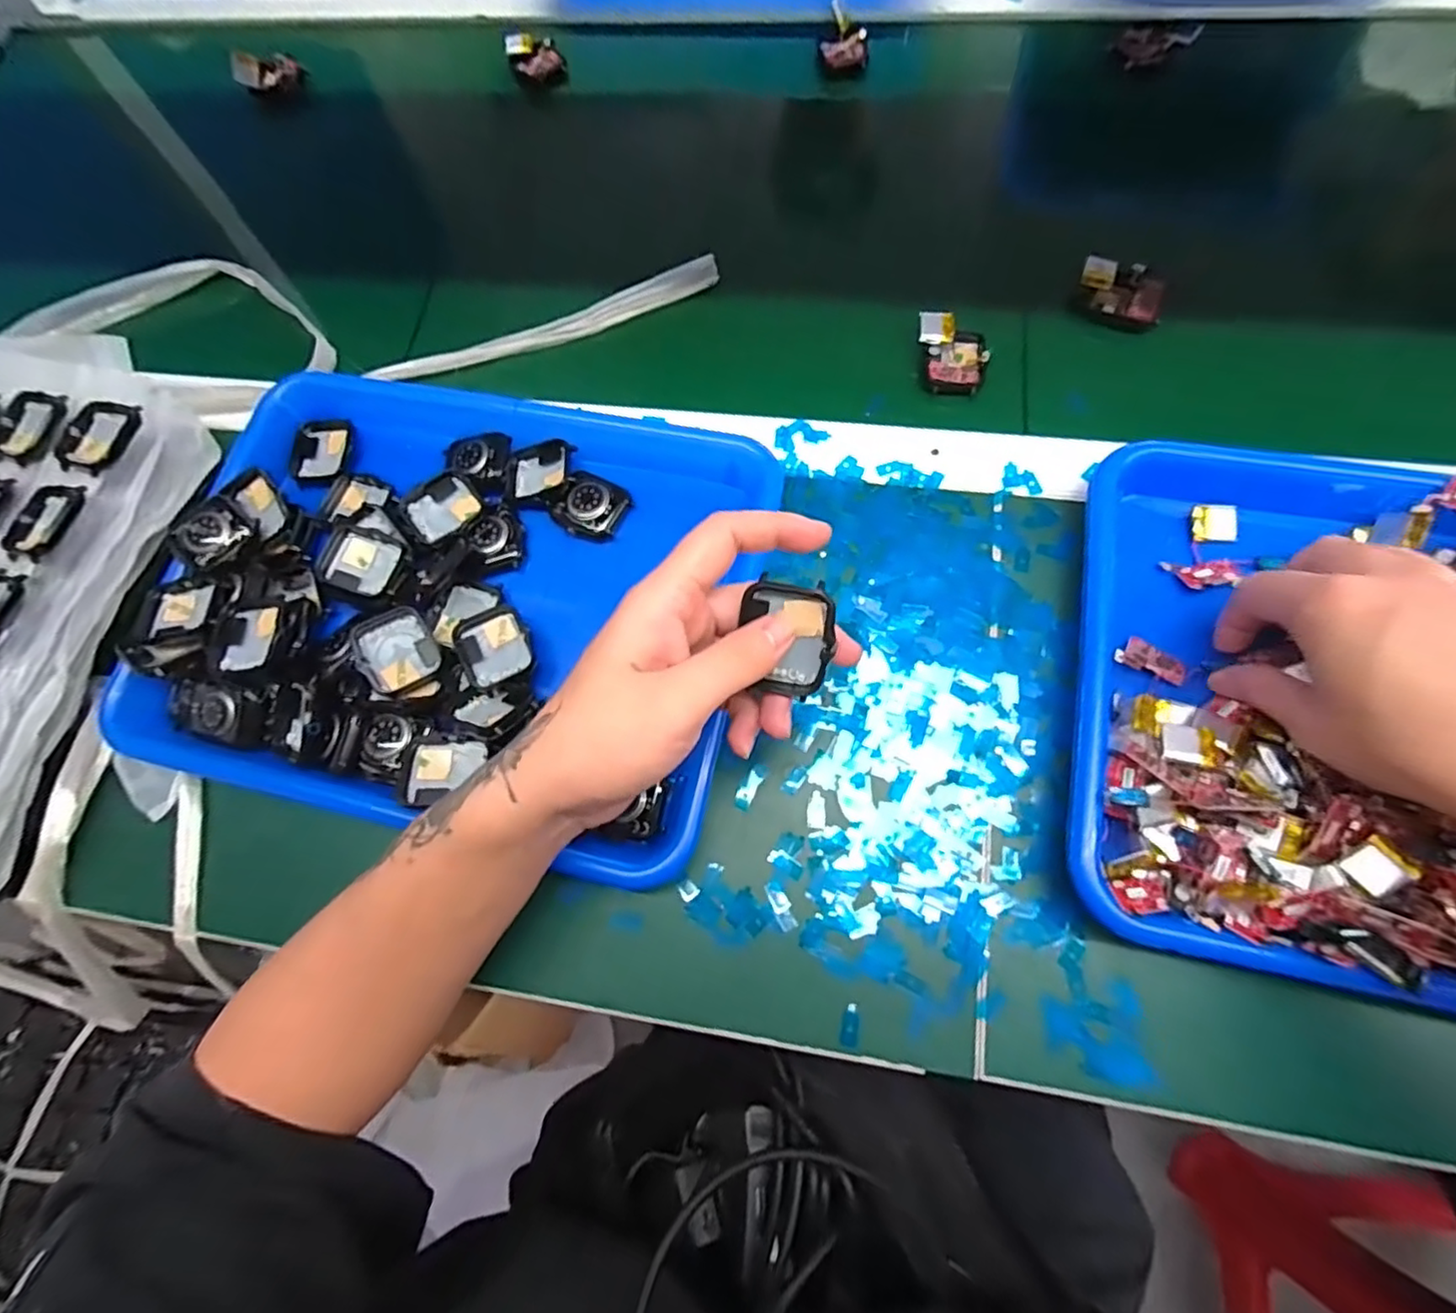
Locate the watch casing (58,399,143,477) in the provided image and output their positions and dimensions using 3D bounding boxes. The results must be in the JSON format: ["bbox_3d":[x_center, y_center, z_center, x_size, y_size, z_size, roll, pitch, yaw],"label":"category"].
[{"bbox_3d":[-0.377,-0.132,0.386,0.032,0.008,0.048,14,74,10],"label":"watch casing"}]

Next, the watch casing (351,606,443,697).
[{"bbox_3d":[-0.178,-0.003,0.346,0.037,0.010,0.041,-34,72,-6],"label":"watch casing"}]

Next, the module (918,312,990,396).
[{"bbox_3d":[0.141,-0.189,0.404,0.039,0.013,0.052,-6,72,4],"label":"module"}]

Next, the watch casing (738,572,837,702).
[{"bbox_3d":[0.025,-0.007,0.263,0.036,0.006,0.047,12,104,12],"label":"watch casing"}]

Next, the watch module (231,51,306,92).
[{"bbox_3d":[-0.393,-0.500,0.553,0.054,0.025,0.010,-28,76,-28],"label":"watch module"}]

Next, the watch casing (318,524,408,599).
[{"bbox_3d":[-0.208,-0.054,0.370,0.046,0.008,0.036,17,75,11],"label":"watch casing"}]

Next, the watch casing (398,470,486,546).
[{"bbox_3d":[-0.171,-0.087,0.388,0.042,0.014,0.038,-43,73,-8],"label":"watch casing"}]

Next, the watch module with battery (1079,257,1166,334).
[{"bbox_3d":[0.248,-0.230,0.409,0.052,0.017,0.033,21,76,12],"label":"watch module with battery"}]

